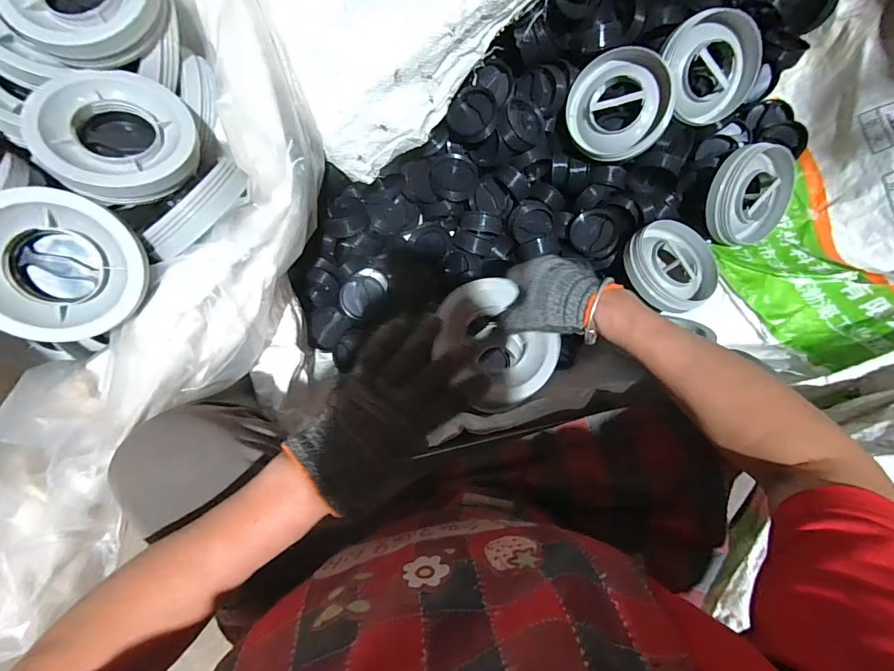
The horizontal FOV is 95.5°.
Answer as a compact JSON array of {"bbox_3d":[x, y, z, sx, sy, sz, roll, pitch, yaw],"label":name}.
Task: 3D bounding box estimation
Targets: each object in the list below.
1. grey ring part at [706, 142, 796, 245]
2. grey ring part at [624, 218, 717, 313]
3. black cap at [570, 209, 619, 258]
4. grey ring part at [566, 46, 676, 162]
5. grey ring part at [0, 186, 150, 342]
[{"bbox_3d":[0.430,-0.195,0.576,0.133,0.029,0.133,-18,116,-14],"label":"grey ring part"},{"bbox_3d":[0.323,-0.099,0.582,0.139,0.047,0.122,29,86,1],"label":"grey ring part"},{"bbox_3d":[0.225,-0.156,0.617,0.065,0.026,0.071,1,93,21],"label":"black cap"},{"bbox_3d":[0.236,-0.313,0.559,0.126,0.036,0.131,11,114,25],"label":"grey ring part"},{"bbox_3d":[-0.355,-0.063,0.370,0.126,0.031,0.127,22,86,-37],"label":"grey ring part"}]

